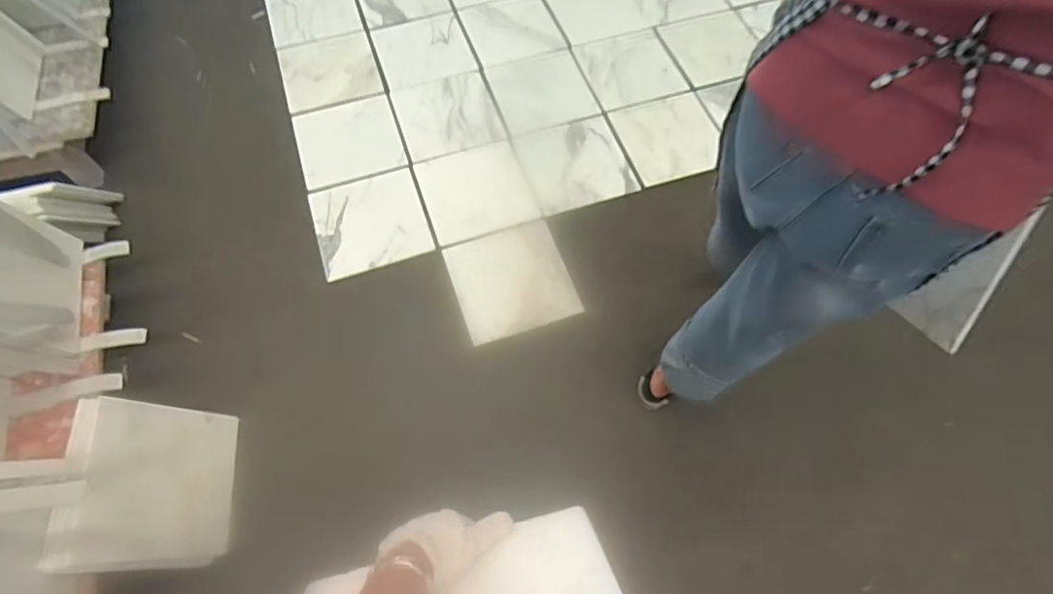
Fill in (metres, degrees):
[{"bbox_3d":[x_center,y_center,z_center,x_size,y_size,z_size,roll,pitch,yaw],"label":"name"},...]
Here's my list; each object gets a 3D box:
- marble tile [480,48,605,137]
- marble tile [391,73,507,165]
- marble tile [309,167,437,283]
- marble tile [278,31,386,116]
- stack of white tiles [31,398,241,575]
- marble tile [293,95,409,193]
[{"bbox_3d":[0.049,-0.649,1.732,0.297,0.016,0.280,-19,70,-9],"label":"marble tile"},{"bbox_3d":[-0.236,-0.554,1.676,0.293,0.011,0.257,-17,76,-10],"label":"marble tile"},{"bbox_3d":[-0.426,-0.206,1.512,0.287,0.016,0.276,-17,70,-11],"label":"marble tile"},{"bbox_3d":[-0.605,-0.702,1.703,0.282,0.018,0.261,-20,68,-8],"label":"marble tile"},{"bbox_3d":[-0.746,0.377,1.104,0.048,0.354,0.301,-8,67,19],"label":"stack of white tiles"},{"bbox_3d":[-0.516,-0.458,1.612,0.281,0.015,0.270,-17,68,-12],"label":"marble tile"}]

